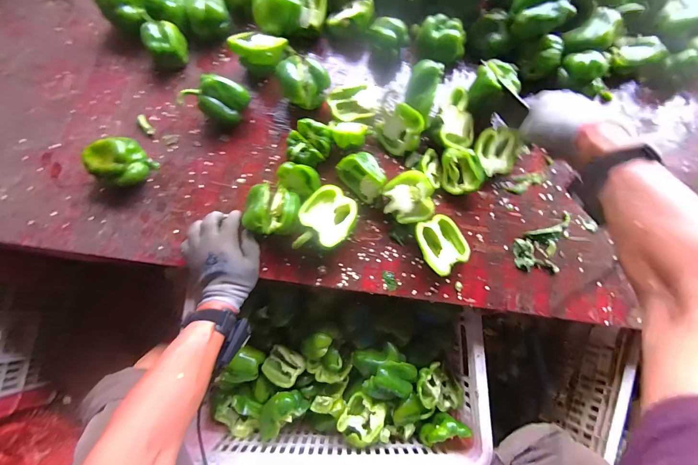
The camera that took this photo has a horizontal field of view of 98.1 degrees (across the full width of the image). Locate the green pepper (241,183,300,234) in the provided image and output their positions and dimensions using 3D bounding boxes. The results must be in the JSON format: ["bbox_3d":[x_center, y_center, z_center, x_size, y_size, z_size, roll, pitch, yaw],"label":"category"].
[{"bbox_3d":[-0.117,-0.037,0.470,0.085,0.051,0.072,2,76,-1],"label":"green pepper"}]

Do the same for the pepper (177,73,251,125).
[{"bbox_3d":[-0.228,-0.226,0.523,0.095,0.072,0.065,14,76,2],"label":"pepper"}]

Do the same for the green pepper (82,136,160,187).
[{"bbox_3d":[-0.376,-0.116,0.496,0.080,0.061,0.081,29,77,6],"label":"green pepper"}]

